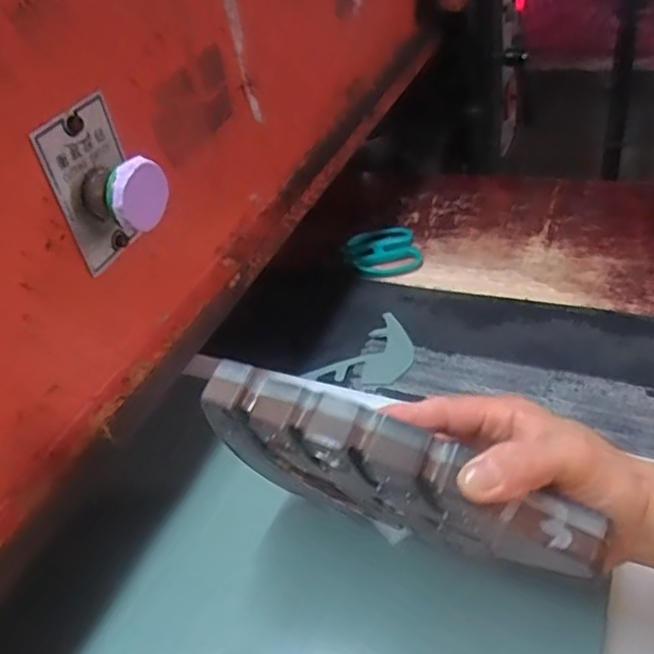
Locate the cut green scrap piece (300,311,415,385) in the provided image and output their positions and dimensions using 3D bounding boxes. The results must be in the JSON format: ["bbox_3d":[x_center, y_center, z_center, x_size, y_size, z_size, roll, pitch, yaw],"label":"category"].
[{"bbox_3d":[0.039,0.028,0.573,0.104,0.004,0.060,-37,49,-28],"label":"cut green scrap piece"}]

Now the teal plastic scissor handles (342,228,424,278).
[{"bbox_3d":[0.058,-0.081,0.705,0.078,0.006,0.080,-4,42,-4],"label":"teal plastic scissor handles"}]

